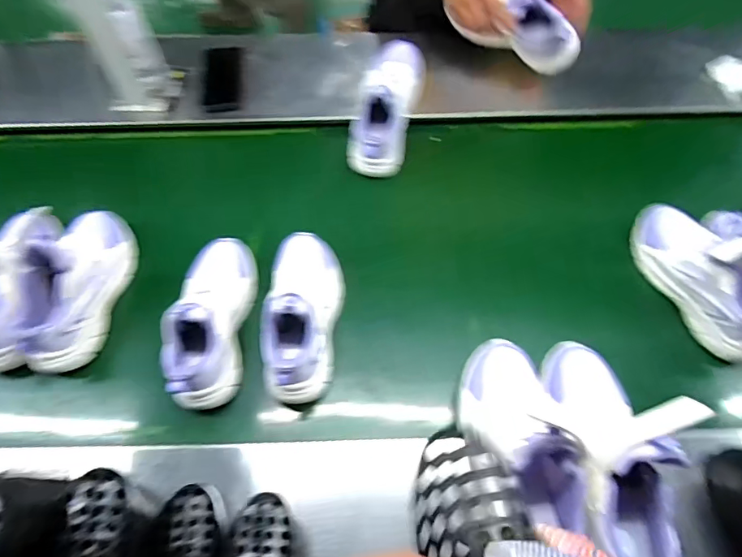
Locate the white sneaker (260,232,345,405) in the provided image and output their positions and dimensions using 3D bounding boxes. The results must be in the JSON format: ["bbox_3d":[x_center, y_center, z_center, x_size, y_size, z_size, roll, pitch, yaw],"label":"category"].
[{"bbox_3d":[-0.094,0.041,0.675,0.093,0.121,0.246,3,63,2],"label":"white sneaker"}]

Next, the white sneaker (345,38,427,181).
[{"bbox_3d":[0.027,-0.305,0.824,0.094,0.106,0.239,15,82,8],"label":"white sneaker"}]

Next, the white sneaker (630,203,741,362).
[{"bbox_3d":[0.494,-0.013,0.690,0.114,0.111,0.254,-29,66,-14],"label":"white sneaker"}]

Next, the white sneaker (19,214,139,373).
[{"bbox_3d":[-0.425,-0.002,0.692,0.092,0.114,0.255,2,63,1],"label":"white sneaker"}]

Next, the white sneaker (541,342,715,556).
[{"bbox_3d":[0.273,0.186,0.524,0.096,0.148,0.275,-4,63,-2],"label":"white sneaker"}]

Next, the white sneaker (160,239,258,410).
[{"bbox_3d":[-0.224,0.043,0.664,0.086,0.109,0.248,1,63,1],"label":"white sneaker"}]

